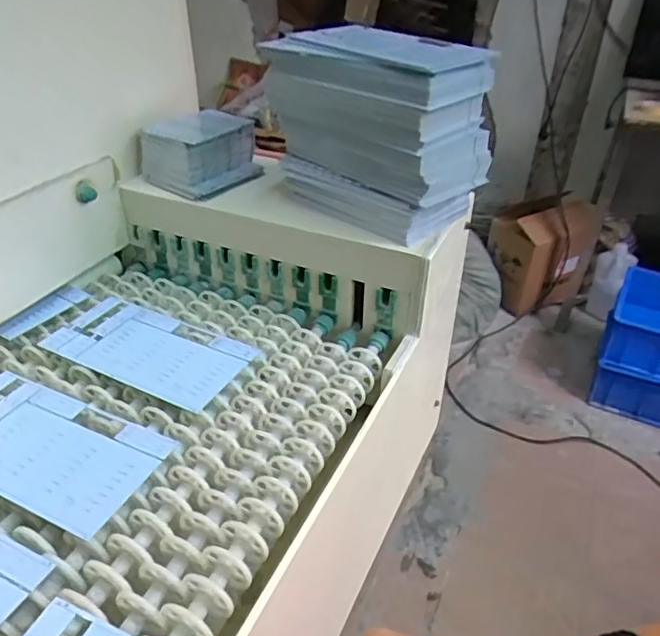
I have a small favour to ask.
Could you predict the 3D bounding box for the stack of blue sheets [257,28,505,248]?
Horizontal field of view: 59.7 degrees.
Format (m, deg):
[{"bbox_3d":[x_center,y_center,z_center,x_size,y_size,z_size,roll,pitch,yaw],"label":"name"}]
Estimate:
[{"bbox_3d":[0.047,-0.211,0.650,0.239,0.187,0.106,26,43,31],"label":"stack of blue sheets"}]

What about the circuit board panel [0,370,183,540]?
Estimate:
[{"bbox_3d":[-0.255,0.110,0.507,0.217,0.007,0.109,16,37,19],"label":"circuit board panel"}]

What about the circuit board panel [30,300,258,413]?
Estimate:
[{"bbox_3d":[-0.196,0.032,0.627,0.218,0.011,0.115,18,37,21],"label":"circuit board panel"}]

